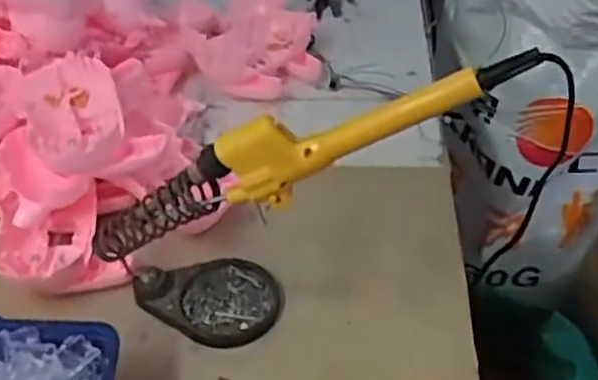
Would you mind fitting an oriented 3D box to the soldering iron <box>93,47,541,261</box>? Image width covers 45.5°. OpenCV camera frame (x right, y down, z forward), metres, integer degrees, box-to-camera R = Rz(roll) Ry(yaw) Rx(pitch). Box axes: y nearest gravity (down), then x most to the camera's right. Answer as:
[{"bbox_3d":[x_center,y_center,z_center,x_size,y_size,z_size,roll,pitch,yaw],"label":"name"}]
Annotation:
[{"bbox_3d":[-0.014,-0.018,0.392,0.281,0.053,0.026,-21,39,19],"label":"soldering iron"}]

